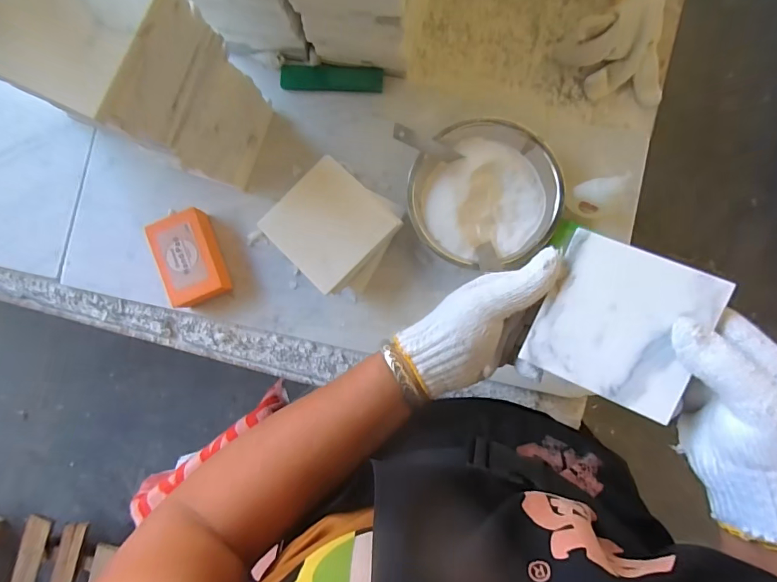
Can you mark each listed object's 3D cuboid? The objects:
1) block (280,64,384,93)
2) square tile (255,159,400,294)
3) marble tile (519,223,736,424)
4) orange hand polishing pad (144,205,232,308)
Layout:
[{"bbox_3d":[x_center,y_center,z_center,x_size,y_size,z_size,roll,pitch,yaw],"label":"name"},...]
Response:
[{"bbox_3d":[-0.062,-0.236,0.470,0.111,0.008,0.029,2,88,1],"label":"block"},{"bbox_3d":[-0.060,-0.066,0.419,0.100,0.005,0.101,45,89,3],"label":"square tile"},{"bbox_3d":[0.155,0.021,0.284,0.097,0.004,0.097,24,94,17],"label":"marble tile"},{"bbox_3d":[-0.214,-0.034,0.457,0.060,0.031,0.094,-20,87,0],"label":"orange hand polishing pad"}]

